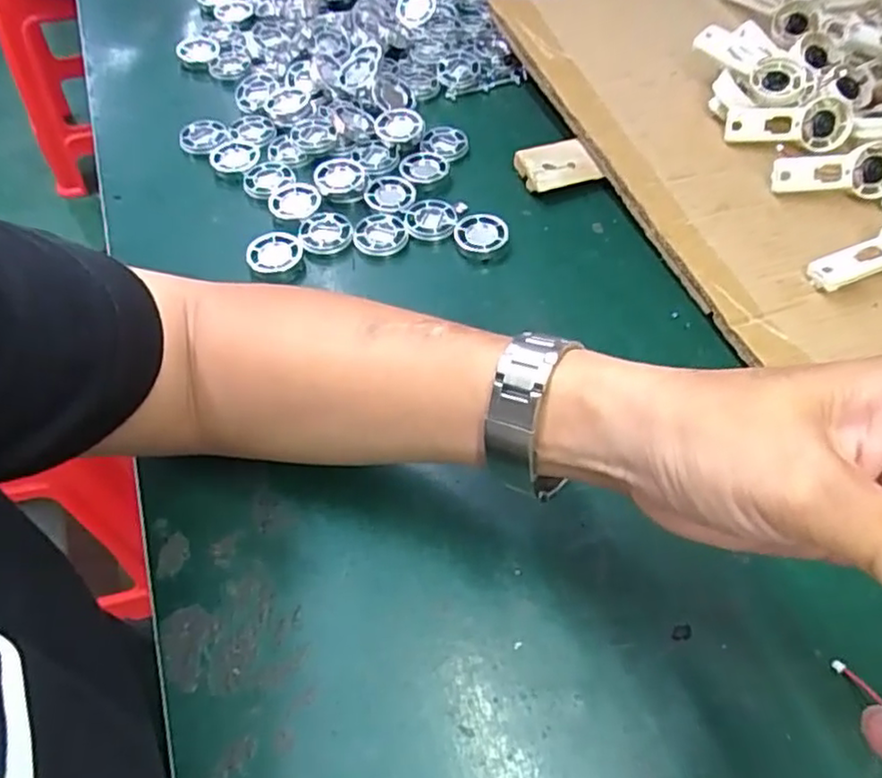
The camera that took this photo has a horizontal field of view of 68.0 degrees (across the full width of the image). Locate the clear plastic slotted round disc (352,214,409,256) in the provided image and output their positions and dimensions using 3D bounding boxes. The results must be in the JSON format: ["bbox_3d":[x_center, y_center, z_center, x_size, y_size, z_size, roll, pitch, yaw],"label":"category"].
[{"bbox_3d":[-0.044,-0.115,0.479,0.038,0.004,0.038,1,54,-1],"label":"clear plastic slotted round disc"}]

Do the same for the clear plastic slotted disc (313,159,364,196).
[{"bbox_3d":[-0.079,-0.166,0.507,0.037,0.009,0.038,-4,55,-4],"label":"clear plastic slotted disc"}]

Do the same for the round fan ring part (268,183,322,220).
[{"bbox_3d":[-0.111,-0.143,0.496,0.039,0.004,0.036,0,54,-1],"label":"round fan ring part"}]

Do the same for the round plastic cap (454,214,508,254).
[{"bbox_3d":[0.030,-0.112,0.480,0.037,0.014,0.033,29,62,20],"label":"round plastic cap"}]

